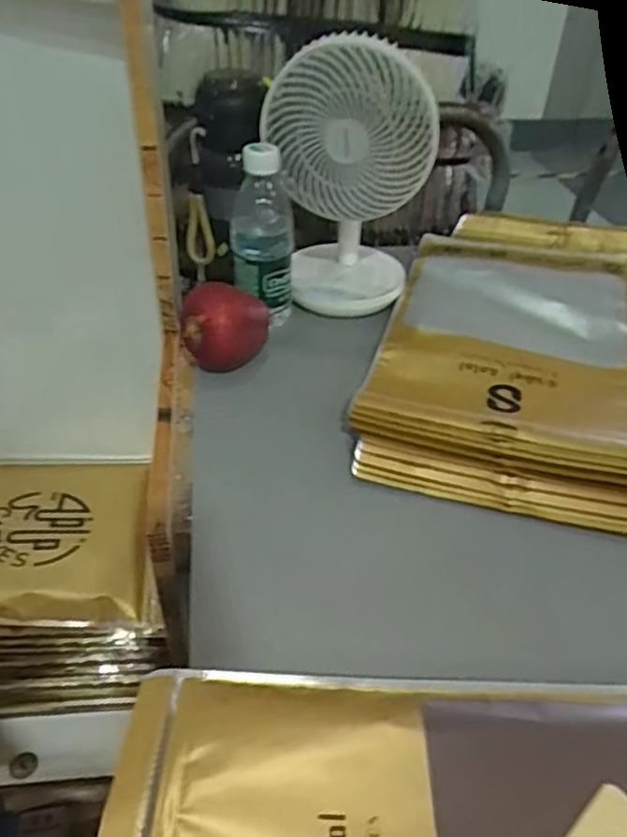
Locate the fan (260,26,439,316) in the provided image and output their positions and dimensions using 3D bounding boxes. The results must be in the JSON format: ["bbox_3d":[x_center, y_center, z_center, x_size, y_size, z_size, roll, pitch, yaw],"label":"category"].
[{"bbox_3d":[0.030,-0.241,0.659,0.154,0.235,0.120,0,40,-2],"label":"fan"}]

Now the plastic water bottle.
[{"bbox_3d":[-0.051,-0.175,0.643,0.062,0.167,0.067,0,40,-2],"label":"plastic water bottle"}]

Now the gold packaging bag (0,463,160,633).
[{"bbox_3d":[-0.338,0.126,0.713,0.324,0.036,0.225,-3,40,-7],"label":"gold packaging bag"}]

